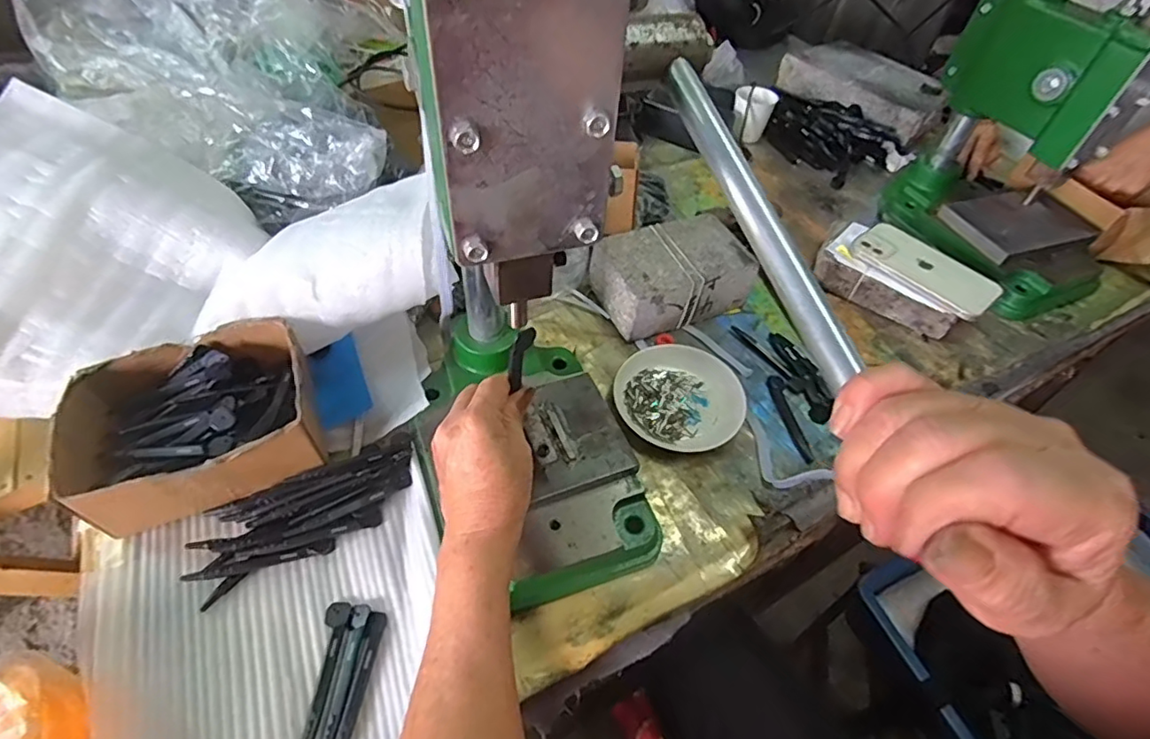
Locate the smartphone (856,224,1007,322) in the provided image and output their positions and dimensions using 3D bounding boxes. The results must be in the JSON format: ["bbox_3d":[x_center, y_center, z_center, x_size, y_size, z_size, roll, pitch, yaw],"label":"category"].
[{"bbox_3d":[0.378,-0.111,0.624,0.143,0.008,0.074,39,61,24],"label":"smartphone"}]

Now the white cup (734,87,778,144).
[{"bbox_3d":[0.262,-0.380,0.857,0.059,0.056,0.066,17,50,9],"label":"white cup"}]

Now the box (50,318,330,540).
[{"bbox_3d":[-0.293,0.042,0.453,0.164,0.076,0.129,-19,54,-20],"label":"box"}]

